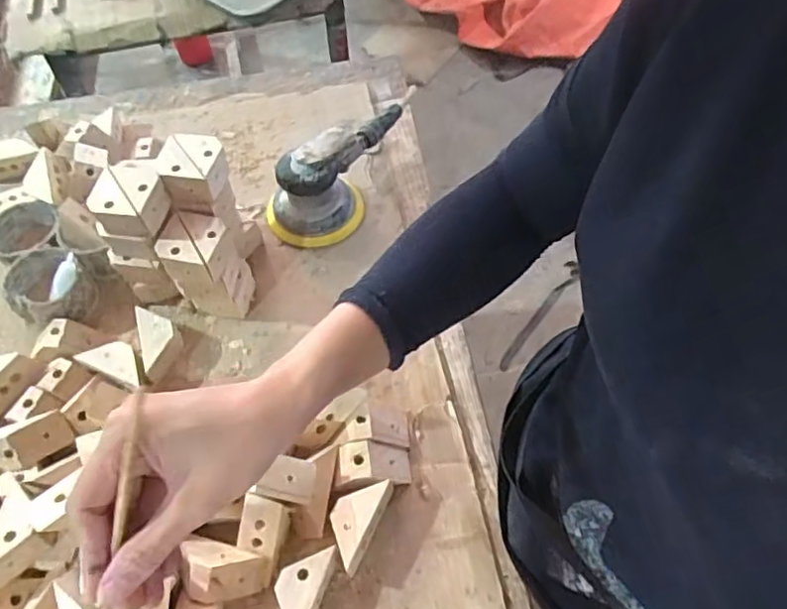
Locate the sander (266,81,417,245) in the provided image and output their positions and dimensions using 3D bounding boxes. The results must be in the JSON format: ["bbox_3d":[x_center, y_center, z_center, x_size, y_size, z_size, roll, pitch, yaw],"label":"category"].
[{"bbox_3d":[-0.073,-0.178,0.740,0.111,0.100,0.220,24,62,17],"label":"sander"}]

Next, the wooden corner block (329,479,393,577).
[{"bbox_3d":[-0.032,0.183,0.522,0.035,0.033,0.081,18,60,13],"label":"wooden corner block"}]

